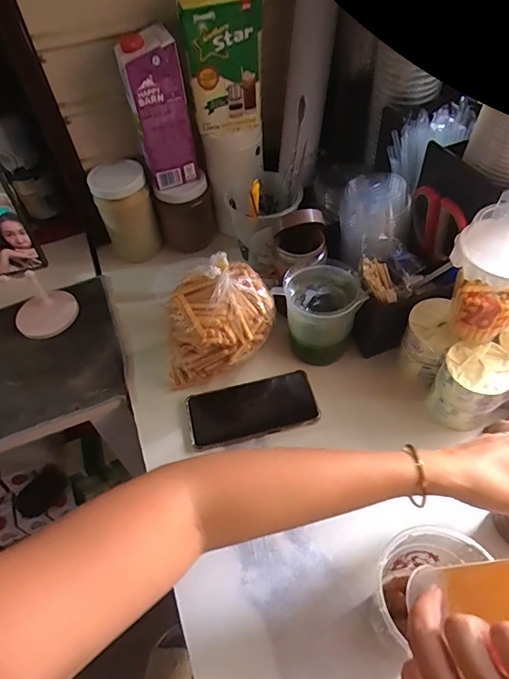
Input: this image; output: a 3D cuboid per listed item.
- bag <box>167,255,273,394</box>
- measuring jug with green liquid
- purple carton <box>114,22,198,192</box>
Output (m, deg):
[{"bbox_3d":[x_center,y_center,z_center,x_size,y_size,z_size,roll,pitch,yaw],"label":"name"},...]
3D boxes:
[{"bbox_3d":[-0.050,-0.024,0.586,0.148,0.161,0.106,-6,52,1],"label":"bag"},{"bbox_3d":[0.094,-0.036,0.617,0.103,0.123,0.099,-3,52,4],"label":"measuring jug with green liquid"},{"bbox_3d":[-0.138,-0.328,0.647,0.079,0.190,0.060,-18,53,-8],"label":"purple carton"}]

